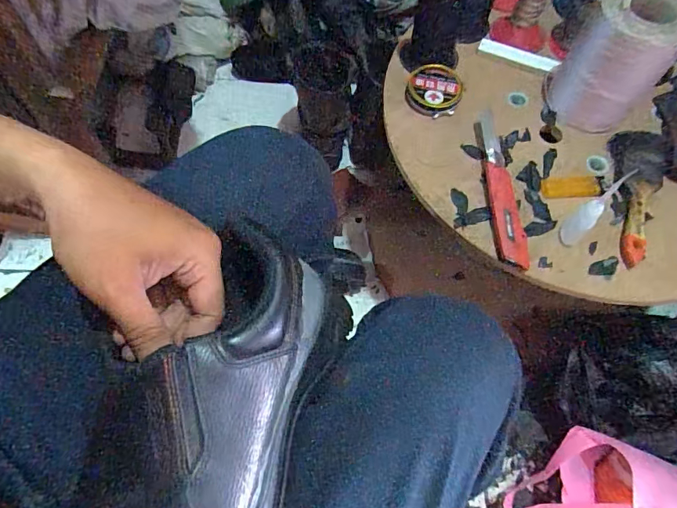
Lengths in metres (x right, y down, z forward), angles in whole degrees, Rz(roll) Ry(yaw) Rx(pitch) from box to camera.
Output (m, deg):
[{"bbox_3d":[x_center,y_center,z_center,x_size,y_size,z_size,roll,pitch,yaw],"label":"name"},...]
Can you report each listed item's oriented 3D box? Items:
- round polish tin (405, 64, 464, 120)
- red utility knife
[{"bbox_3d":[0.127,-0.215,0.599,0.071,0.025,0.066,1,64,-2],"label":"round polish tin"},{"bbox_3d":[0.194,-0.085,0.544,0.033,0.016,0.217,0,64,-2],"label":"red utility knife"}]

